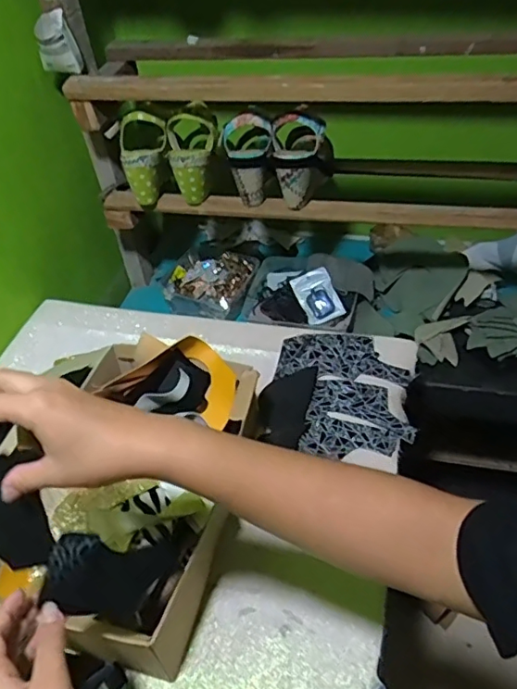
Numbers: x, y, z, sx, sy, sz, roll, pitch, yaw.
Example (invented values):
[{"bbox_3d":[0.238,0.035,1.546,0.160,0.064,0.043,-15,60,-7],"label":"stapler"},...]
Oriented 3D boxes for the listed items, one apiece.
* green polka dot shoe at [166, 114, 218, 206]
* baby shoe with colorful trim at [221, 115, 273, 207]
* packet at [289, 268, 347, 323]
[{"bbox_3d":[-0.104,-0.301,0.891,0.077,0.131,0.062,-7,44,0],"label":"green polka dot shoe"},{"bbox_3d":[-0.015,-0.293,0.872,0.074,0.141,0.058,-7,44,0],"label":"baby shoe with colorful trim"},{"bbox_3d":[0.108,-0.087,1.004,0.066,0.010,0.097,-27,84,9],"label":"packet"}]

